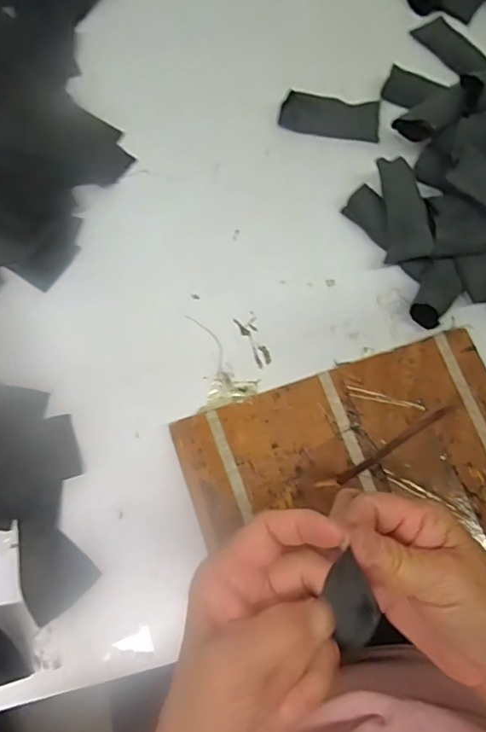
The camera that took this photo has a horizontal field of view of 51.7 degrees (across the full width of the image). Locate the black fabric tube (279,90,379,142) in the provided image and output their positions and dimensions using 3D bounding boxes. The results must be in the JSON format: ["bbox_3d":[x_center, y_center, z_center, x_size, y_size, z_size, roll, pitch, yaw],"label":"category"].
[{"bbox_3d":[0.089,-0.255,0.514,0.100,0.020,0.041,6,73,2],"label":"black fabric tube"}]

